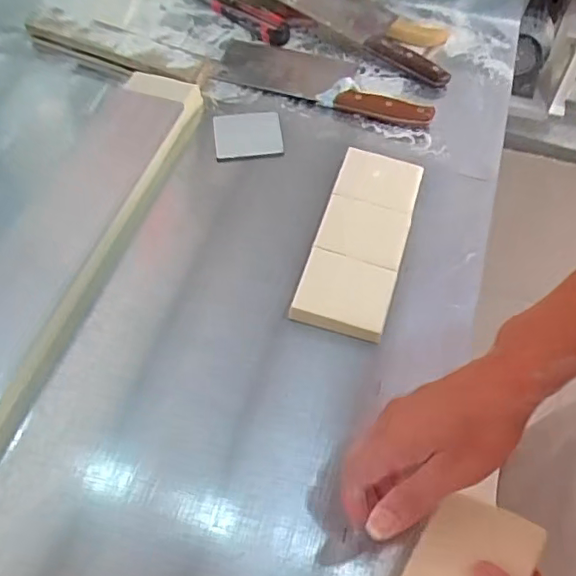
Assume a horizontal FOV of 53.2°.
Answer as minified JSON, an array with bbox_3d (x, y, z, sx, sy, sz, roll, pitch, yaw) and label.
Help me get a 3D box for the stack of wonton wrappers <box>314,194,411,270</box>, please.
[{"bbox_3d":[0.082,-0.058,0.623,0.088,0.033,0.079,14,58,8],"label":"stack of wonton wrappers"}]

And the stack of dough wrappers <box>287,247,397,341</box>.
[{"bbox_3d":[0.057,0.005,0.582,0.089,0.031,0.080,15,58,8],"label":"stack of dough wrappers"}]

